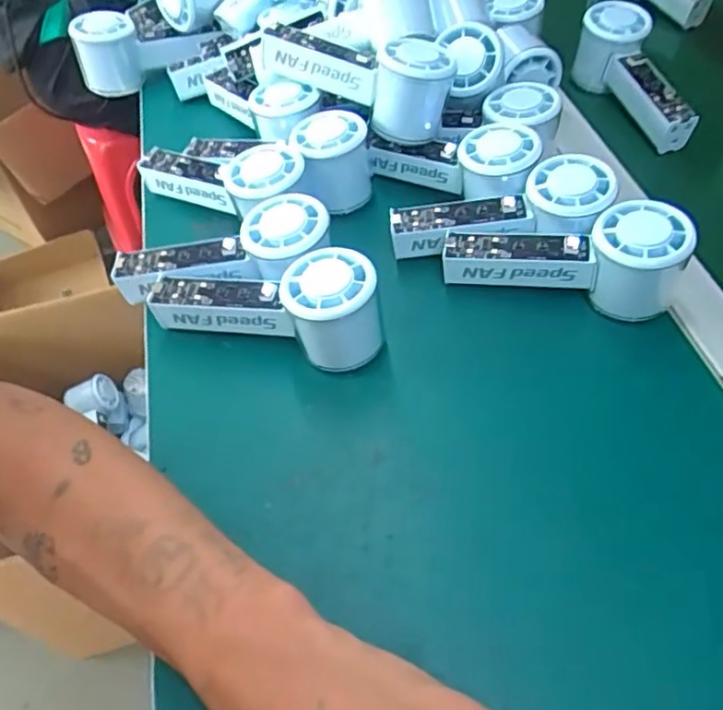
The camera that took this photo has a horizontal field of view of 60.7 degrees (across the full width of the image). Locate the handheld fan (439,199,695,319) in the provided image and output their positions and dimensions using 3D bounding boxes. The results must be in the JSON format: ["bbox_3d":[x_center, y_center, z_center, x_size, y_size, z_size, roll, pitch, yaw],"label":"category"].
[{"bbox_3d":[0.132,-0.069,0.408,0.149,0.059,0.049,14,56,14],"label":"handheld fan"}]

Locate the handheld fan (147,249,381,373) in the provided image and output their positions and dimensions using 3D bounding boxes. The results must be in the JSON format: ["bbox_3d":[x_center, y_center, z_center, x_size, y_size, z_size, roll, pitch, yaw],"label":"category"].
[{"bbox_3d":[-0.063,-0.034,0.395,0.149,0.055,0.049,11,55,12],"label":"handheld fan"}]

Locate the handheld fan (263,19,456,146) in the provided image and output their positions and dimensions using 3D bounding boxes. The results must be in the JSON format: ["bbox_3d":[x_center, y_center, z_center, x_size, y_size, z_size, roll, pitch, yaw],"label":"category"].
[{"bbox_3d":[-0.005,-0.218,0.470,0.147,0.066,0.055,21,56,2],"label":"handheld fan"}]

